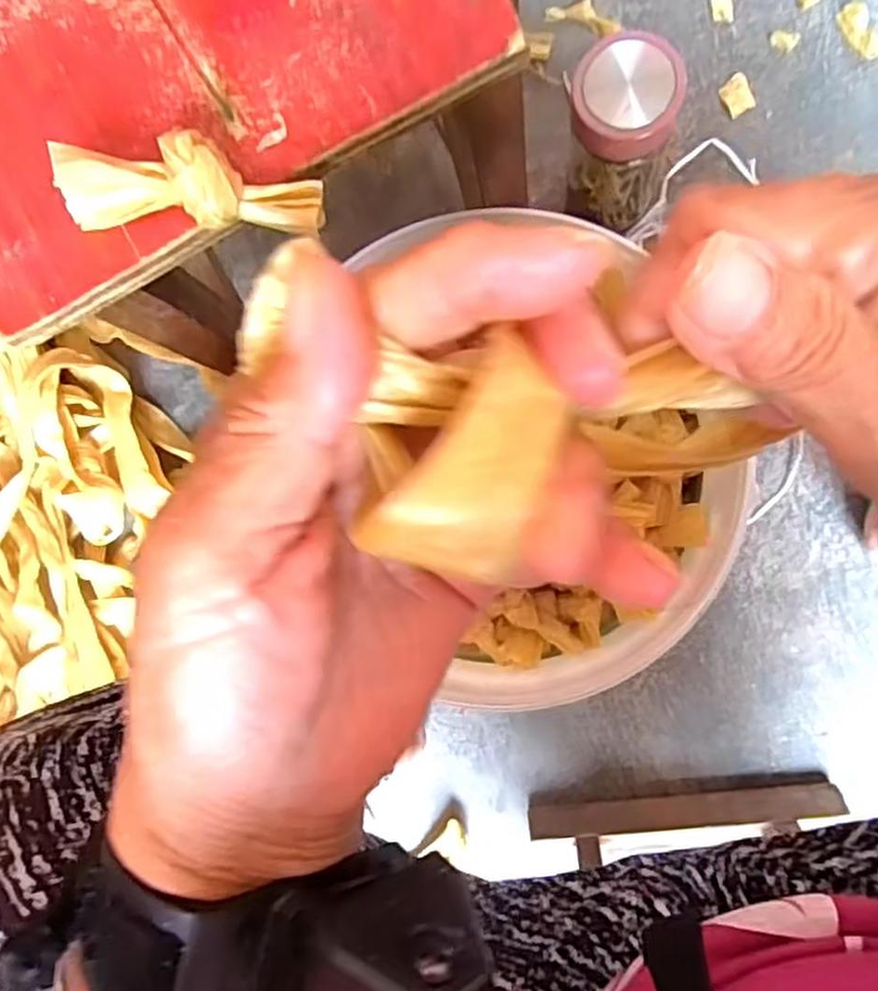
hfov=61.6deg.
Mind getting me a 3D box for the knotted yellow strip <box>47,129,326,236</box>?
[{"bbox_3d":[-0.065,-0.081,0.194,0.066,0.020,0.021,3,91,-4],"label":"knotted yellow strip"}]

